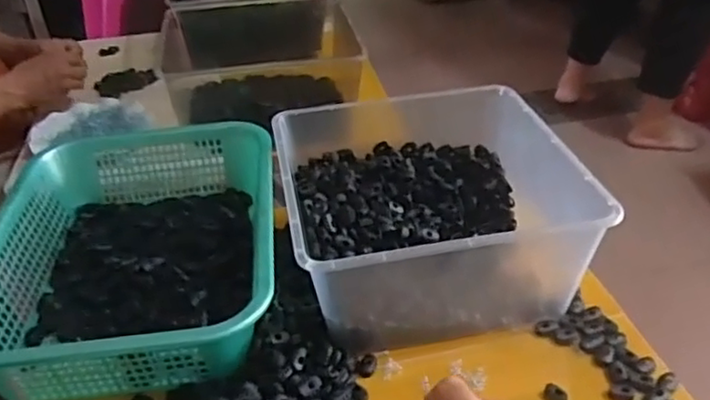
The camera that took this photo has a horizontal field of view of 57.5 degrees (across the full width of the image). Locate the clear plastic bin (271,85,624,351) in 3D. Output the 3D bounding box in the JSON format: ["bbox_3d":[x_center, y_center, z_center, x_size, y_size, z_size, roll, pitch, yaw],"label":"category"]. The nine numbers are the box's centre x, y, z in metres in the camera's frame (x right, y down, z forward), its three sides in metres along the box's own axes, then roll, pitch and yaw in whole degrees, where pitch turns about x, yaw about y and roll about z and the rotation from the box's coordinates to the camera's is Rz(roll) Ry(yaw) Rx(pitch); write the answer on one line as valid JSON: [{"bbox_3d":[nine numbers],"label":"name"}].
[{"bbox_3d":[0.082,0.015,0.714,0.306,0.140,0.271,-9,35,-9],"label":"clear plastic bin"}]

